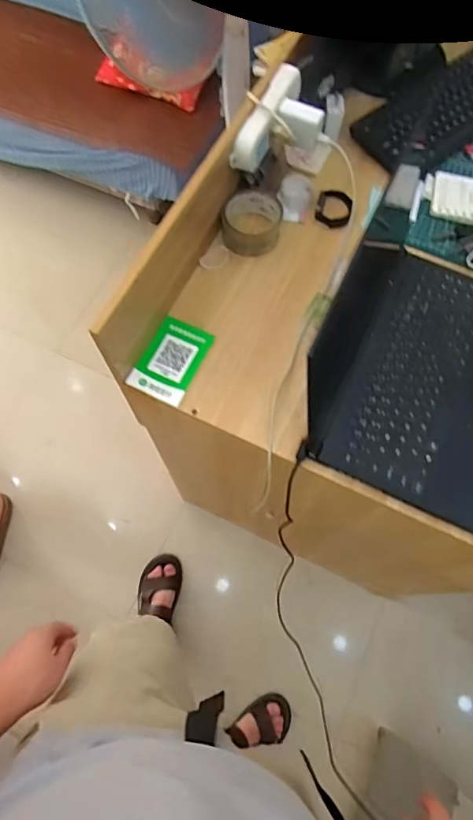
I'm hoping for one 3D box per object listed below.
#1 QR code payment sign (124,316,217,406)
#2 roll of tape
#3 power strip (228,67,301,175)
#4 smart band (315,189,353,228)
[{"bbox_3d":[-0.092,-0.071,0.683,0.080,0.008,0.119,24,70,8],"label":"QR code payment sign"},{"bbox_3d":[0.024,-0.287,0.746,0.087,0.042,0.092,0,69,0],"label":"roll of tape"},{"bbox_3d":[0.046,-0.416,0.697,0.037,0.051,0.168,24,70,9],"label":"power strip"},{"bbox_3d":[0.154,-0.318,0.765,0.054,0.014,0.072,13,69,4],"label":"smart band"}]

